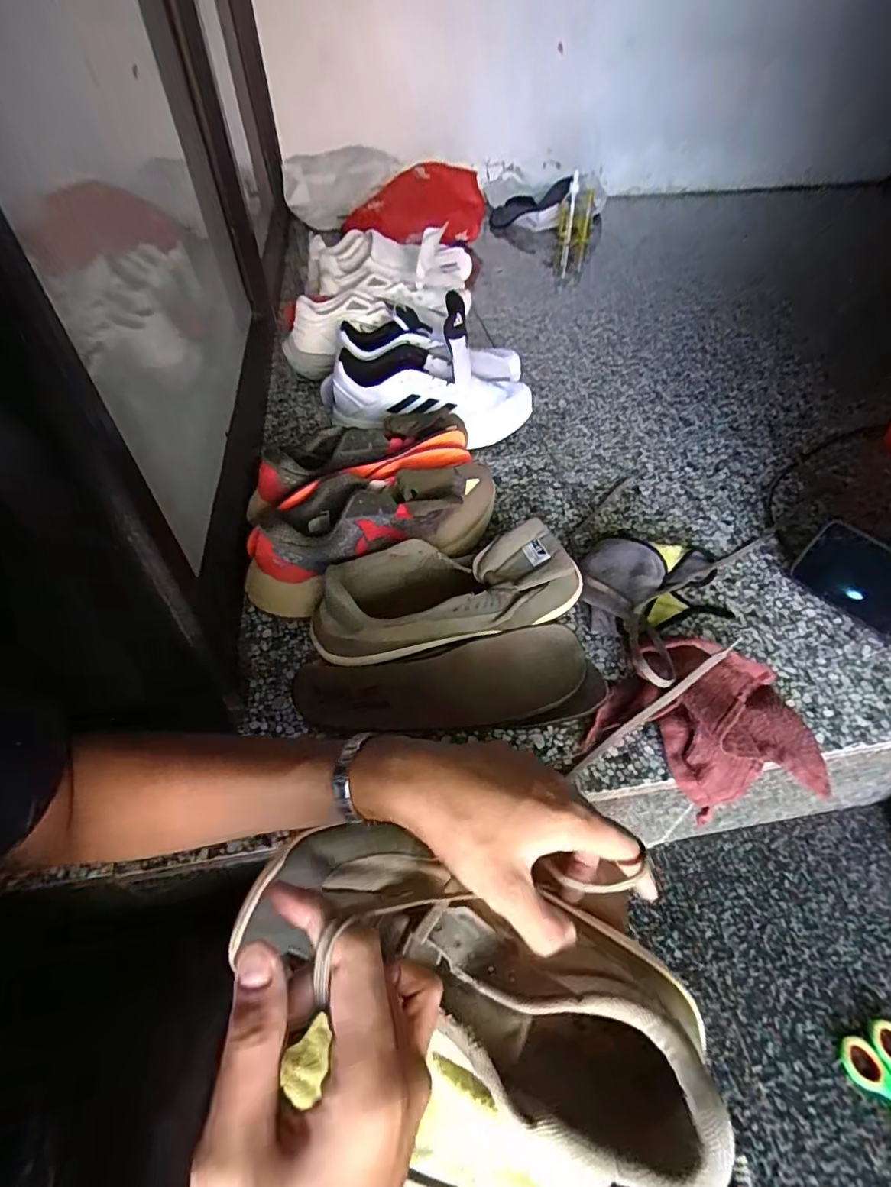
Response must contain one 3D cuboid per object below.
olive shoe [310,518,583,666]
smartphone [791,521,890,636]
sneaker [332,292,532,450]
[{"bbox_3d":[0.001,0.001,0.539,0.256,0.108,0.092,-15,49,-11],"label":"olive shoe"},{"bbox_3d":[0.458,-0.002,0.550,0.004,0.072,0.165,-10,44,-44],"label":"smartphone"},{"bbox_3d":[-0.024,-0.310,0.769,0.295,0.178,0.118,-2,48,0],"label":"sneaker"}]

